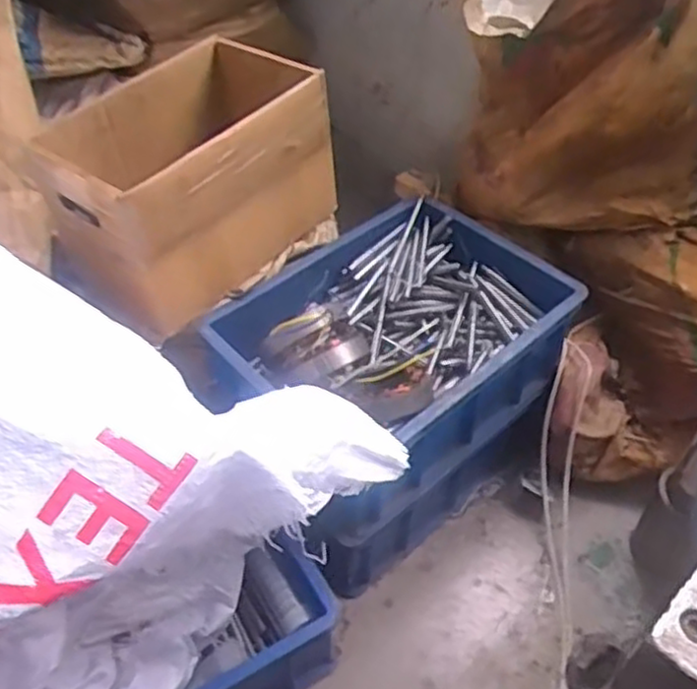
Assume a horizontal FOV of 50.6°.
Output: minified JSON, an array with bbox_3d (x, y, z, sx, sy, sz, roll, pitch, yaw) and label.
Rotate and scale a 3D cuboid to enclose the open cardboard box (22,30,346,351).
[{"bbox_3d":[-0.203,-0.203,0.928,0.225,0.212,0.317,29,53,25],"label":"open cardboard box"}]

